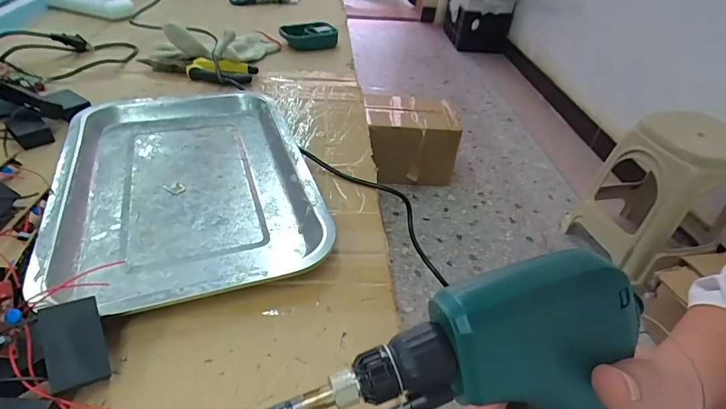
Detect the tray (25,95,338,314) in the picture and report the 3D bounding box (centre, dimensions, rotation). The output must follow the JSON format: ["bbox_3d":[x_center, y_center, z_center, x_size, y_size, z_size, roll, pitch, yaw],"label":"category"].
[{"bbox_3d":[-0.162,-0.028,0.394,0.206,0.022,0.299,-11,41,-18],"label":"tray"}]

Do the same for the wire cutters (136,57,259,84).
[{"bbox_3d":[-0.226,-0.194,0.592,0.154,0.017,0.069,17,41,15],"label":"wire cutters"}]

